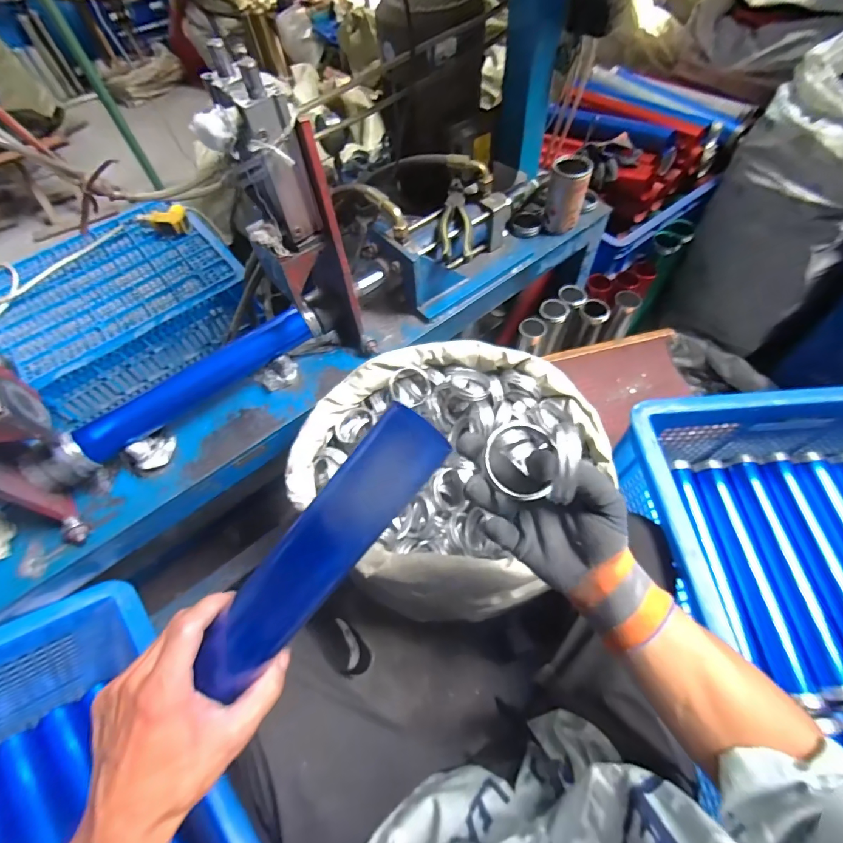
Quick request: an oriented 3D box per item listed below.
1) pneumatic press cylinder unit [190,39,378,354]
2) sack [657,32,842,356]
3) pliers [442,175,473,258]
[{"bbox_3d":[-0.145,-0.220,0.515,0.101,0.341,0.090,-15,60,-6],"label":"pneumatic press cylinder unit"},{"bbox_3d":[0.916,-0.502,1.016,0.353,0.520,0.420,38,69,22],"label":"sack"},{"bbox_3d":[0.055,-0.333,0.666,0.044,0.016,0.192,-1,60,2],"label":"pliers"}]

